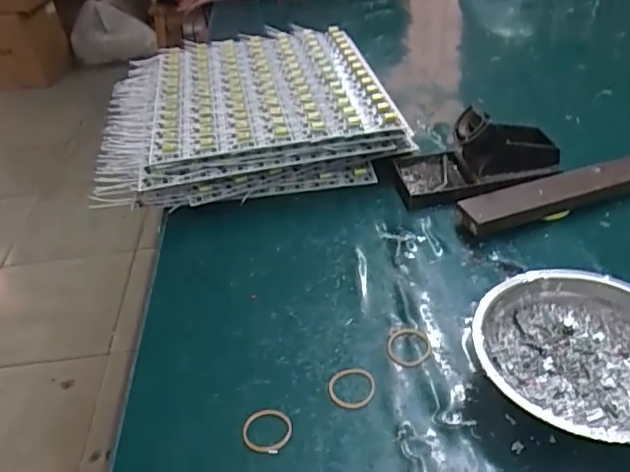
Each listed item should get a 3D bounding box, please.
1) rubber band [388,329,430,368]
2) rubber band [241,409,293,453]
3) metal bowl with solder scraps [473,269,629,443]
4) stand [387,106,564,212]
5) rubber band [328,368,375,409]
[{"bbox_3d":[0.064,0.075,0.391,0.029,0.004,0.032,-4,38,3],"label":"rubber band"},{"bbox_3d":[-0.030,0.119,0.352,0.031,0.005,0.027,-8,38,-2],"label":"rubber band"},{"bbox_3d":[0.164,0.077,0.349,0.120,0.039,0.123,-4,38,3],"label":"metal bowl with solder scraps"},{"bbox_3d":[0.150,-0.075,0.519,0.141,0.066,0.081,-8,38,-2],"label":"stand"},{"bbox_3d":[0.024,0.098,0.372,0.030,0.004,0.032,-4,38,3],"label":"rubber band"}]

